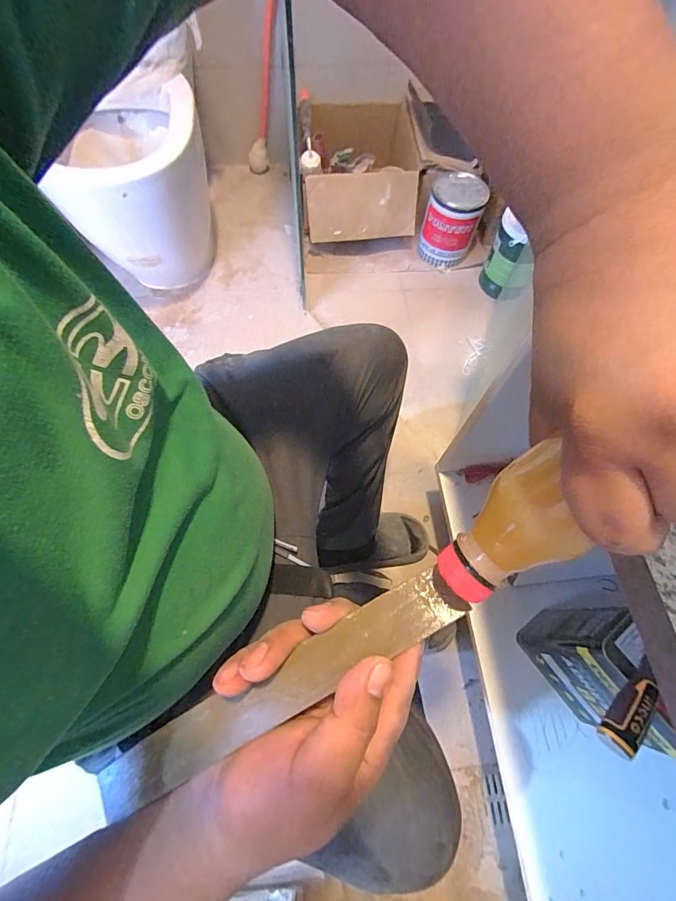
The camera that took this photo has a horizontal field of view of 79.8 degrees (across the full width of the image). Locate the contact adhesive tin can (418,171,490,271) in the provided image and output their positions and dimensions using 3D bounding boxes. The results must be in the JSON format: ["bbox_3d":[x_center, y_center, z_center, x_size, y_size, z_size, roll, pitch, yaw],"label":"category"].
[{"bbox_3d":[0.364,-0.730,1.291,0.156,0.220,0.151,1,66,-2],"label":"contact adhesive tin can"}]

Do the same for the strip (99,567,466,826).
[{"bbox_3d":[-0.036,0.131,0.217,0.214,0.011,0.027,-32,71,2],"label":"strip"}]

